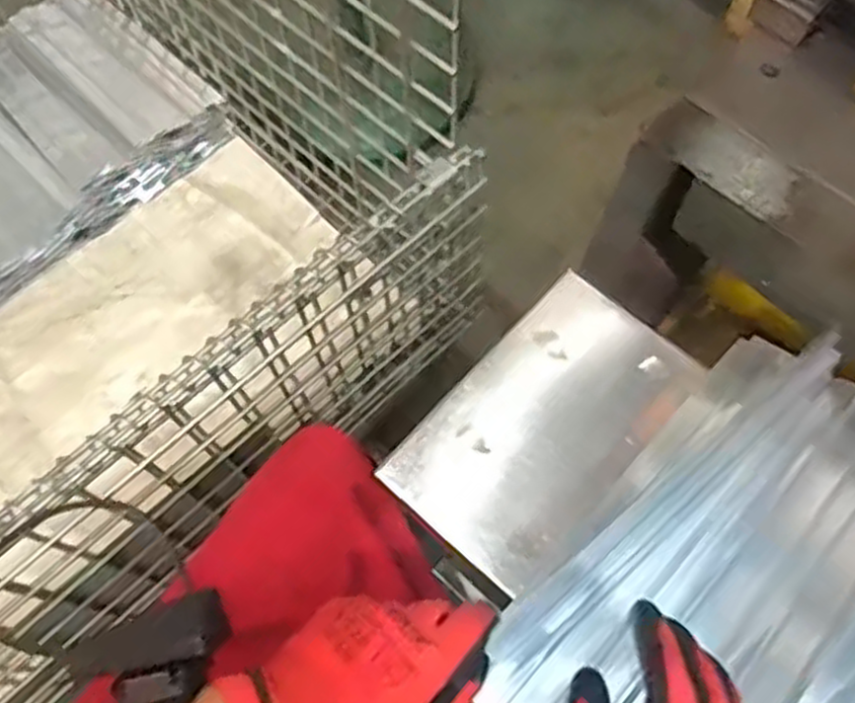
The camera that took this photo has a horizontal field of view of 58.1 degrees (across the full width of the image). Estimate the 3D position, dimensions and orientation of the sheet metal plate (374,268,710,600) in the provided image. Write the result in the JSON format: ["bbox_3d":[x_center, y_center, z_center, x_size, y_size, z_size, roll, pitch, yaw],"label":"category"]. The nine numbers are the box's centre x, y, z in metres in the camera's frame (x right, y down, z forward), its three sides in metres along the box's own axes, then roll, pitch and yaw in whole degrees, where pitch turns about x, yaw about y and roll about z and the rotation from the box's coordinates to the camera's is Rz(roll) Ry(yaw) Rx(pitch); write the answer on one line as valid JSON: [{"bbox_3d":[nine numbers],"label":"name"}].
[{"bbox_3d":[0.086,0.054,0.573,0.132,0.012,0.220,41,79,12],"label":"sheet metal plate"}]

